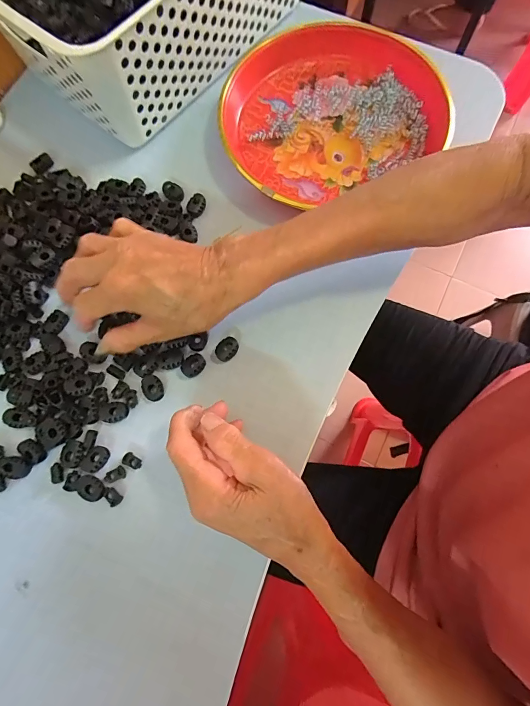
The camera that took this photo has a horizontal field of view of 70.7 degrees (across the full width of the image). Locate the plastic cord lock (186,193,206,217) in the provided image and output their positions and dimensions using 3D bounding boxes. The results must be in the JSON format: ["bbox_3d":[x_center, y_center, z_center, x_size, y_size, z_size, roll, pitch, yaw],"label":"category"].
[{"bbox_3d":[-0.067,-0.143,0.362,0.017,0.006,0.024,19,78,6],"label":"plastic cord lock"}]

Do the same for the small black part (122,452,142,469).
[{"bbox_3d":[-0.105,0.085,0.295,0.015,0.004,0.010,20,78,6],"label":"small black part"}]

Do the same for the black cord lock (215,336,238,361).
[{"bbox_3d":[-0.033,-0.003,0.322,0.018,0.005,0.021,20,78,6],"label":"black cord lock"}]

